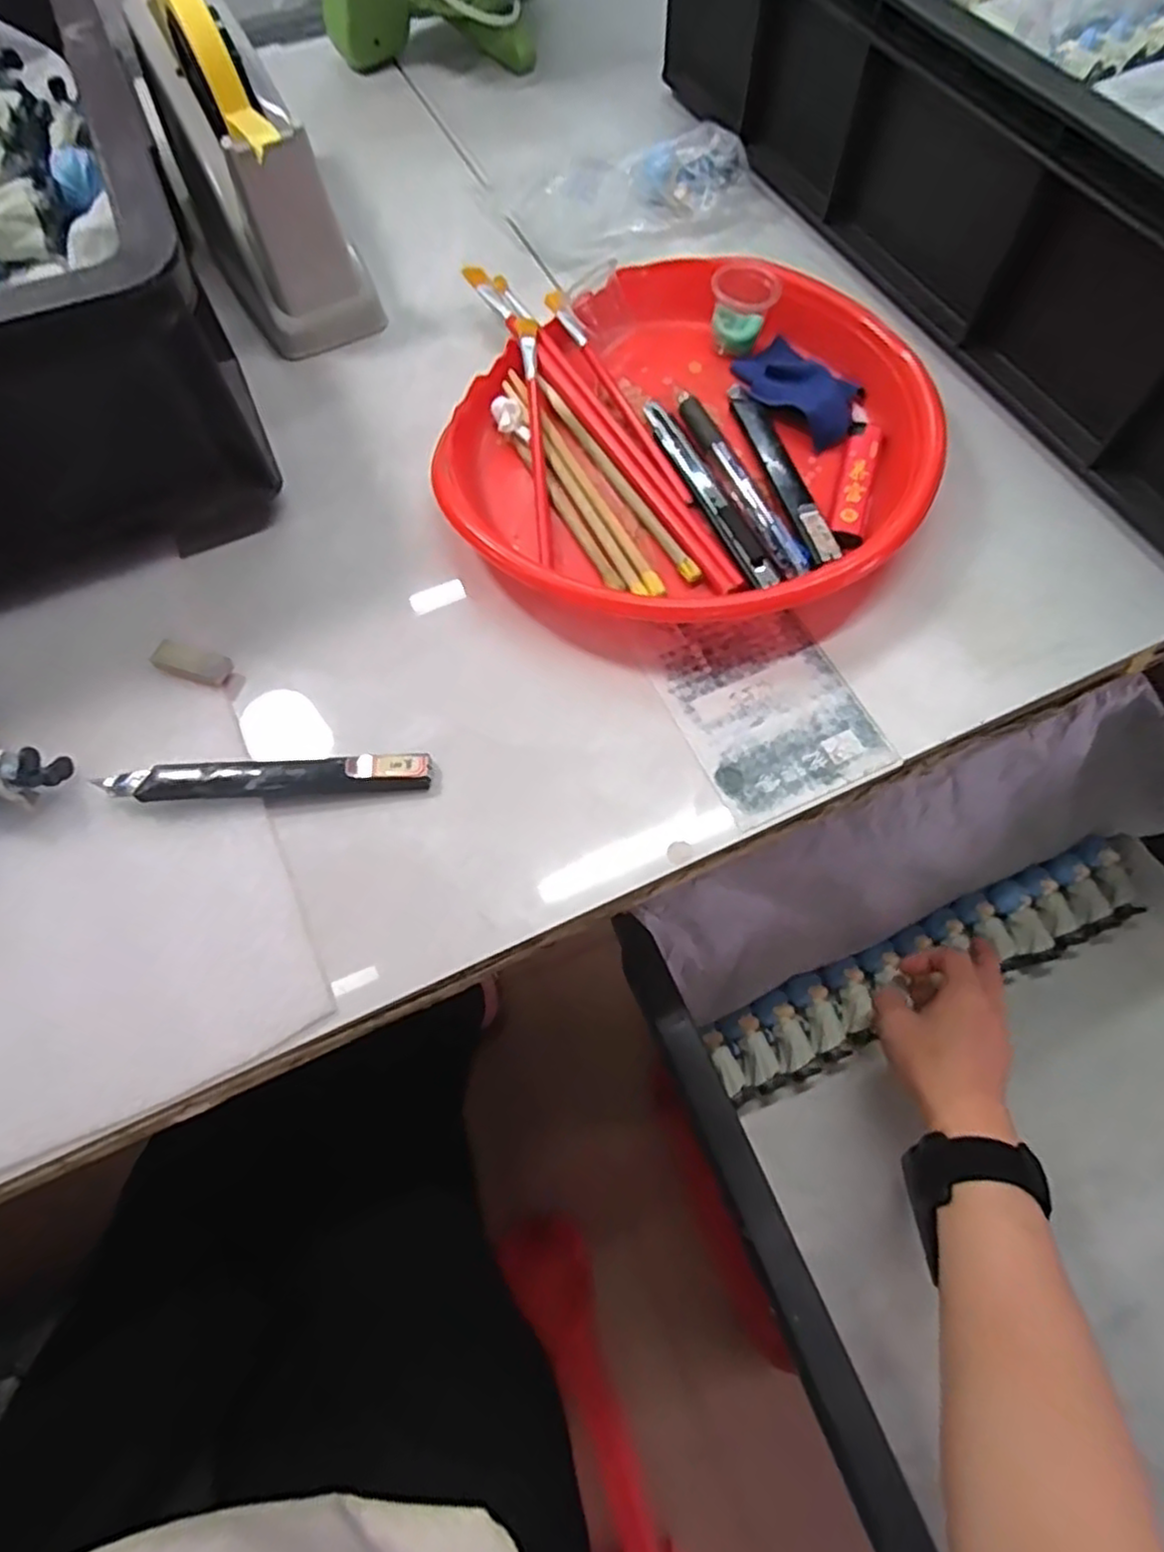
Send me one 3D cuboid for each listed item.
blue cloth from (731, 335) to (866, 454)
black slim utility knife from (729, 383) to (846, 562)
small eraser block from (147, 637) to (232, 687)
[{"bbox_3d":[0.122,-0.219,0.400,0.051,0.015,0.081,-36,69,-14],"label":"blue cloth"},{"bbox_3d":[0.104,-0.159,0.374,0.015,0.012,0.134,-13,66,-4],"label":"black slim utility knife"},{"bbox_3d":[-0.183,-0.053,0.337,0.035,0.008,0.015,16,67,-5],"label":"small eraser block"}]

